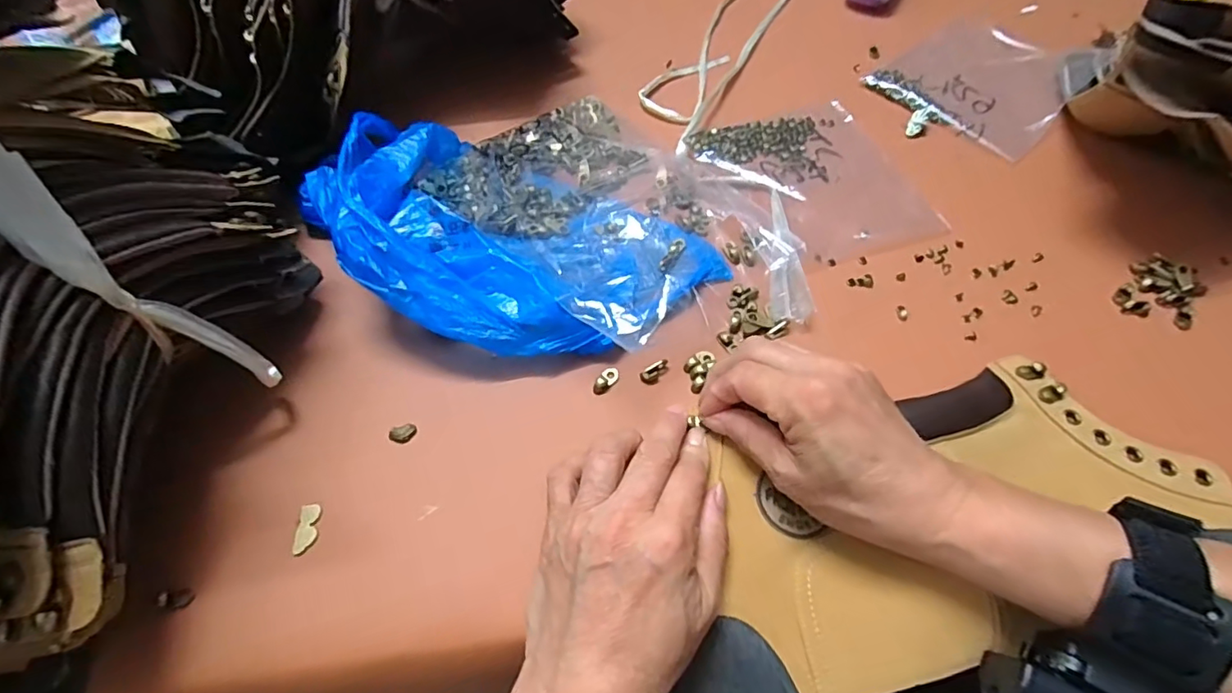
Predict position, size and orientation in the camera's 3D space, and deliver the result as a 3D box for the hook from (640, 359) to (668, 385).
[{"bbox_3d":[0.023,0.015,0.322,0.020,0.006,0.010,-39,66,-21],"label":"hook"}]

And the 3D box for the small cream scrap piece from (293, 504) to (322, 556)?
[{"bbox_3d":[-0.156,0.092,0.275,0.008,0.007,0.024,-3,59,0],"label":"small cream scrap piece"}]

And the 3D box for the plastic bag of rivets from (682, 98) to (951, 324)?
[{"bbox_3d":[0.145,-0.111,0.397,0.152,0.012,0.182,-17,60,-10],"label":"plastic bag of rivets"}]

